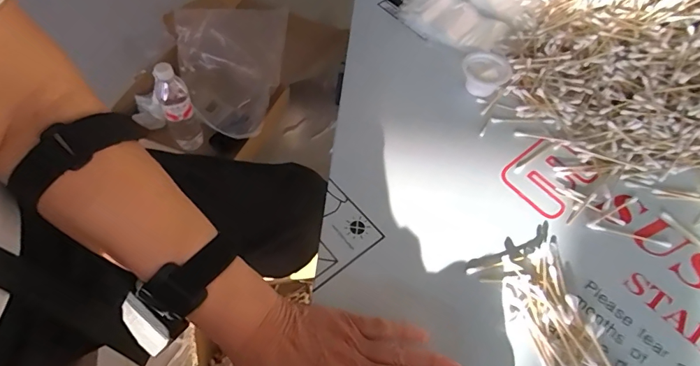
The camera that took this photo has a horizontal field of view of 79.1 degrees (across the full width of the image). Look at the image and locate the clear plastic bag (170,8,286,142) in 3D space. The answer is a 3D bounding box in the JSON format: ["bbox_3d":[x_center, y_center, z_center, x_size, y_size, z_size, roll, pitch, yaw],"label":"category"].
[{"bbox_3d":[-0.268,-0.252,1.004,0.271,0.107,0.370,-9,59,-9],"label":"clear plastic bag"}]

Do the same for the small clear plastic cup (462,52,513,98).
[{"bbox_3d":[0.156,-0.127,0.492,0.054,0.024,0.054,2,58,-2],"label":"small clear plastic cup"}]

